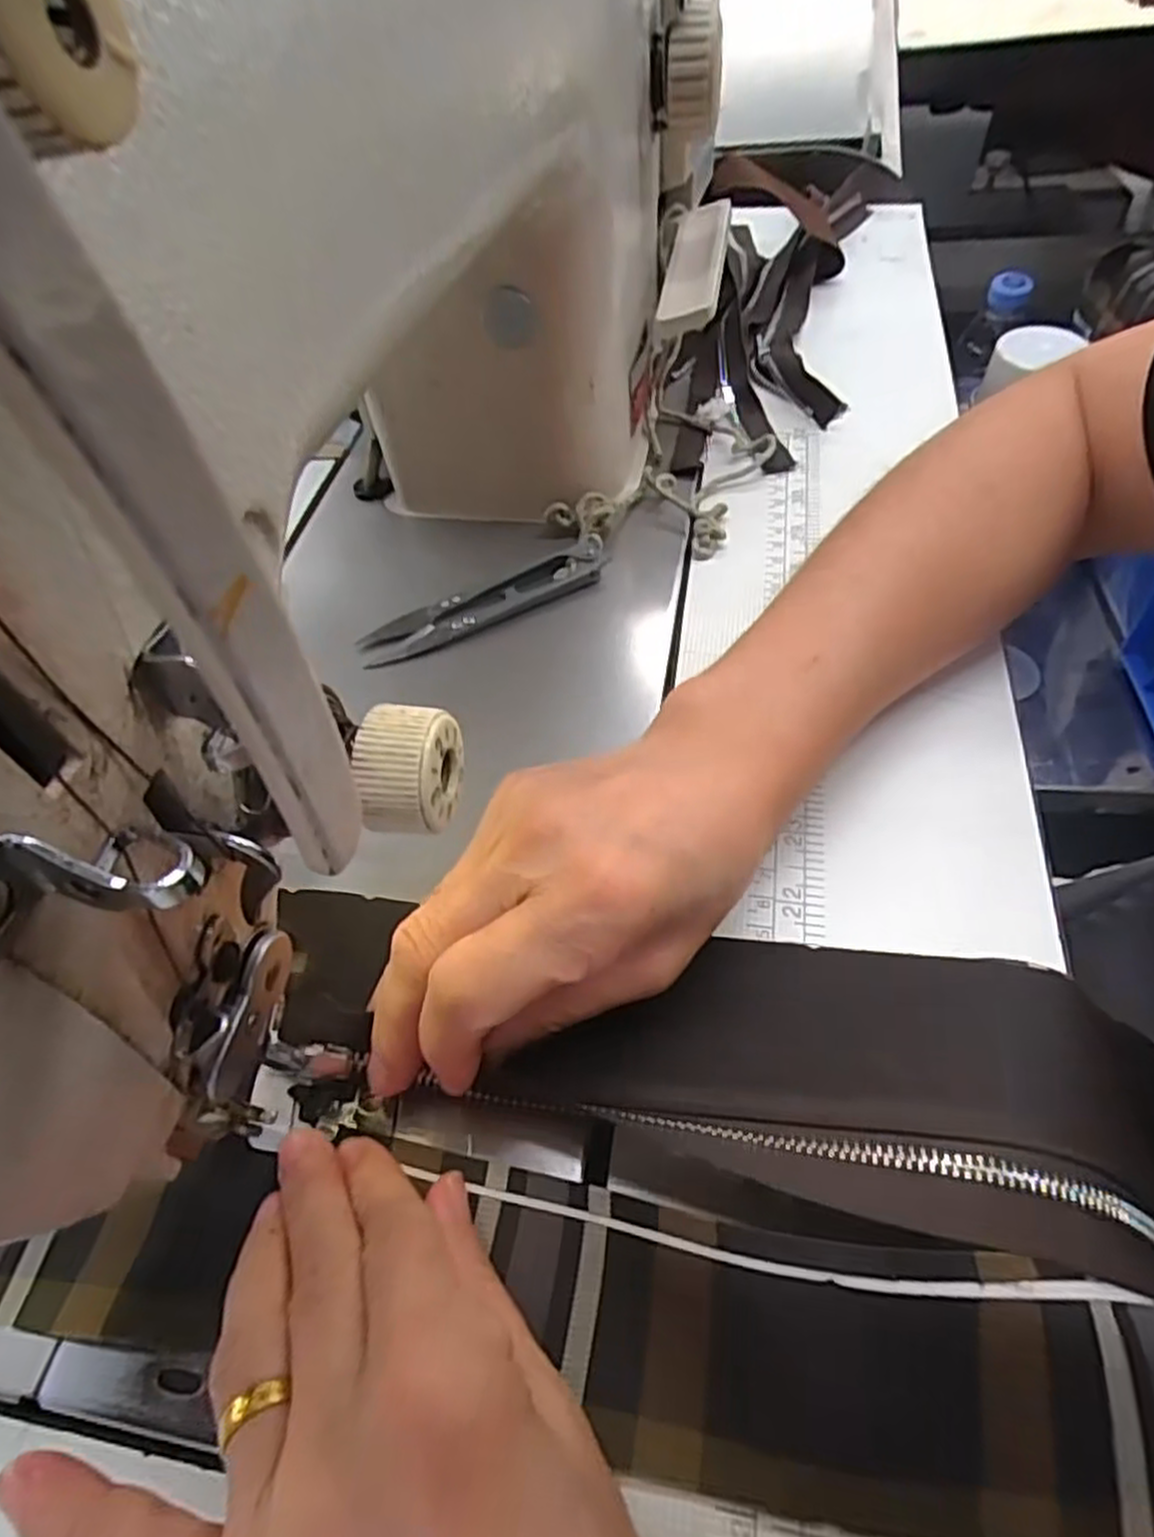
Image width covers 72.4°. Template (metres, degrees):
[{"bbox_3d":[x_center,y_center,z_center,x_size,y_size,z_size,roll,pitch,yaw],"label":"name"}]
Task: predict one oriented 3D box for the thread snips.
[{"bbox_3d":[-0.037,-0.069,0.320,0.104,0.007,0.022,-21,55,-10],"label":"thread snips"}]

